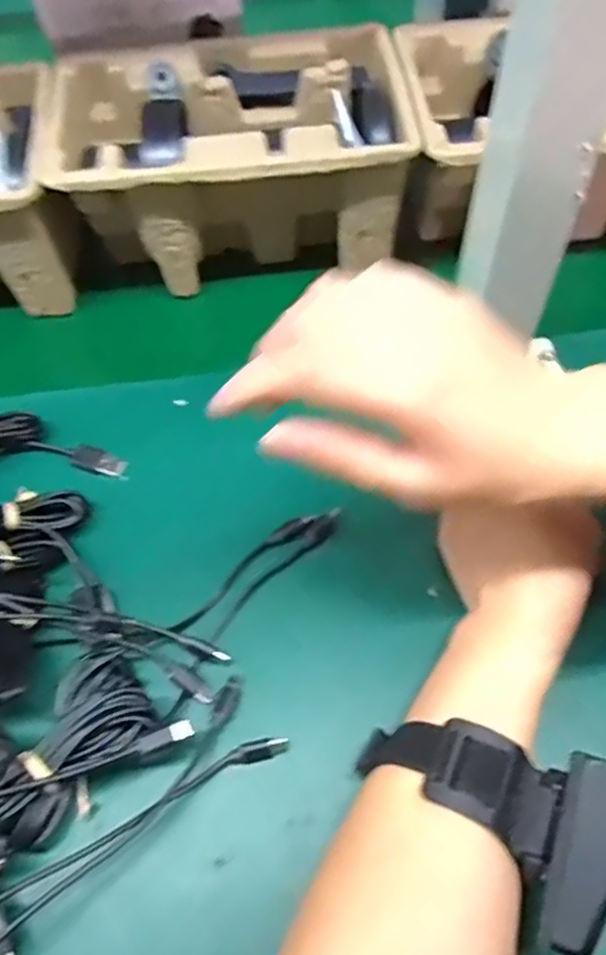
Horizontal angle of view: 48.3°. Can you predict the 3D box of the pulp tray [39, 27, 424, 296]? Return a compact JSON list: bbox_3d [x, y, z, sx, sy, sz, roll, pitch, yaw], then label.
[{"bbox_3d":[-0.047,-0.217,0.477,0.230,0.103,0.149,-6,58,0],"label":"pulp tray"}]

